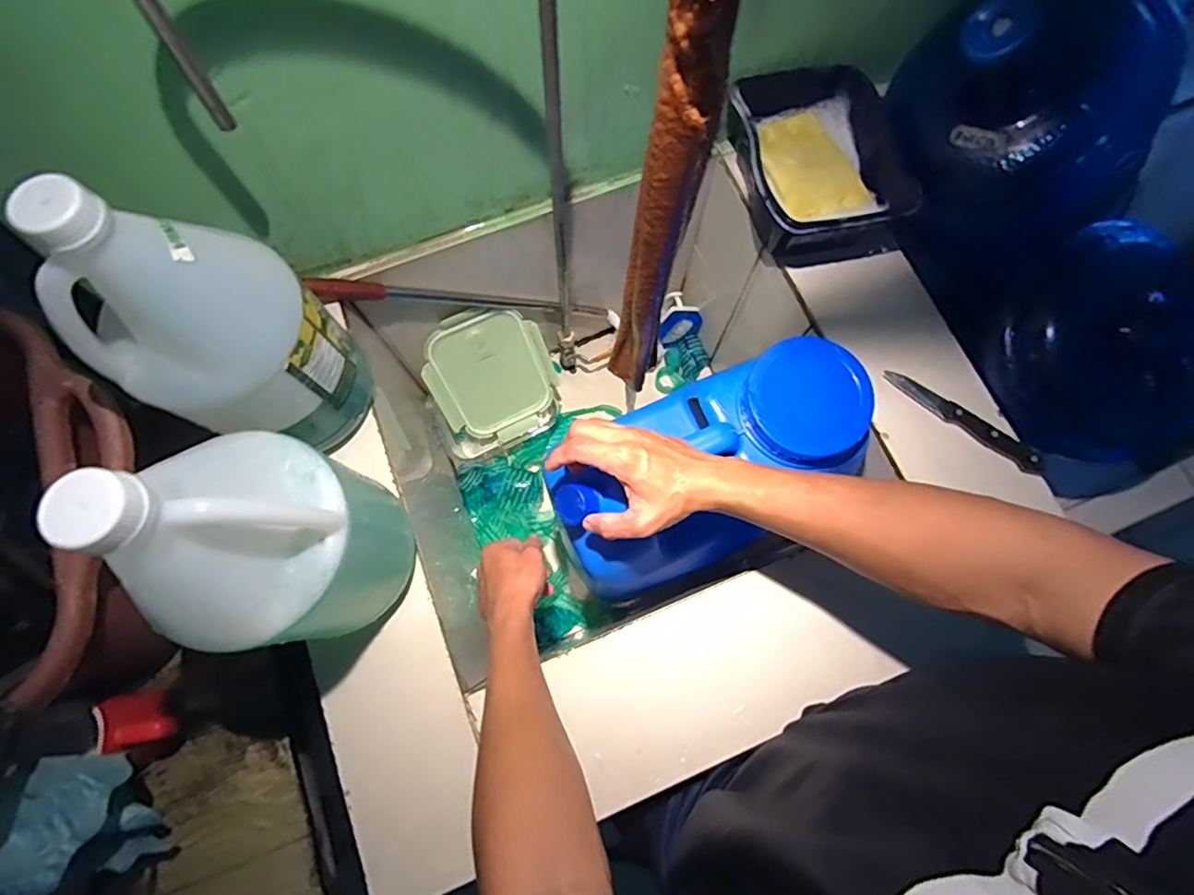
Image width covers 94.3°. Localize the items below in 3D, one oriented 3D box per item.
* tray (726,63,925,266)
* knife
[{"bbox_3d":[0.243,-0.314,0.626,0.167,0.088,0.207,-13,75,-4],"label":"tray"},{"bbox_3d":[0.388,-0.031,0.585,0.178,0.013,0.021,36,77,9],"label":"knife"}]

